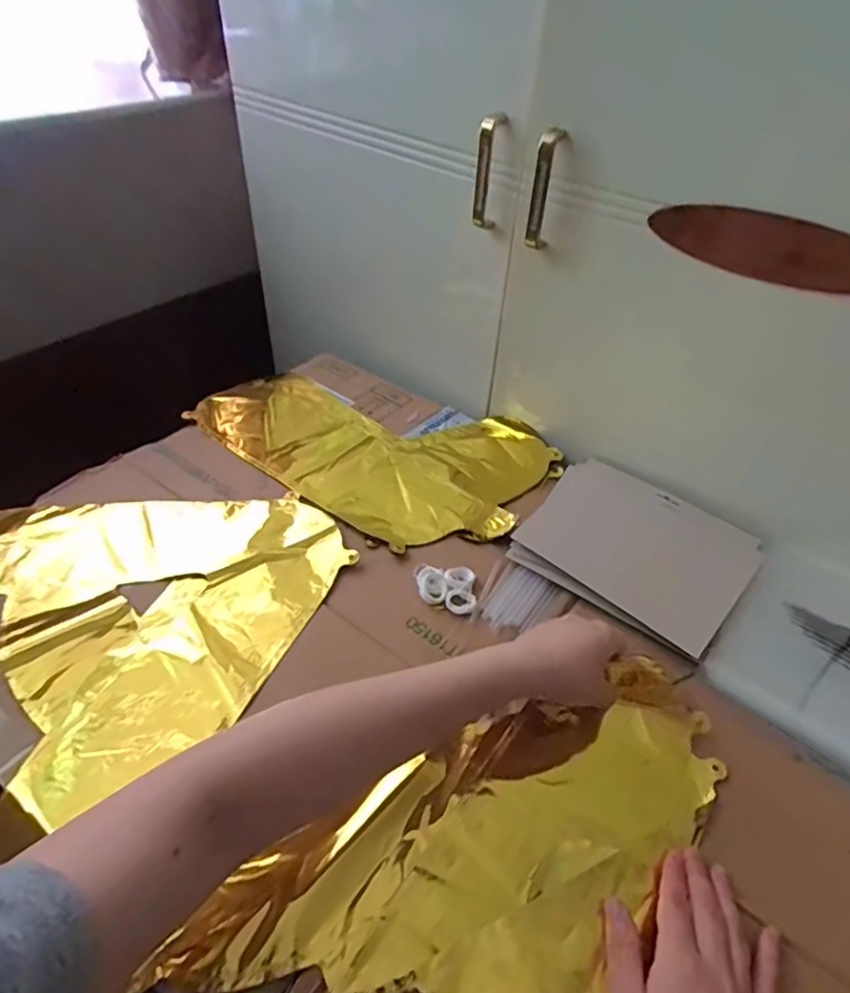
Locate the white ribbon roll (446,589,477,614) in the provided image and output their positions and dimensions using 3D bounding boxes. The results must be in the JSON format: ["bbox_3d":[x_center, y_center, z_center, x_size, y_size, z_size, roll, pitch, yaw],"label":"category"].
[{"bbox_3d":[0.032,0.094,0.532,0.027,0.008,0.021,6,43,1],"label":"white ribbon roll"}]

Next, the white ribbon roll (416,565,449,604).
[{"bbox_3d":[0.006,0.079,0.543,0.026,0.008,0.042,-6,44,-11],"label":"white ribbon roll"}]

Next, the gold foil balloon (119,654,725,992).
[{"bbox_3d":[0.043,0.252,0.379,0.387,0.031,0.212,-30,53,-31],"label":"gold foil balloon"}]

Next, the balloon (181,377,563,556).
[{"bbox_3d":[-0.062,-0.069,0.703,0.392,0.019,0.247,28,48,23],"label":"balloon"}]

